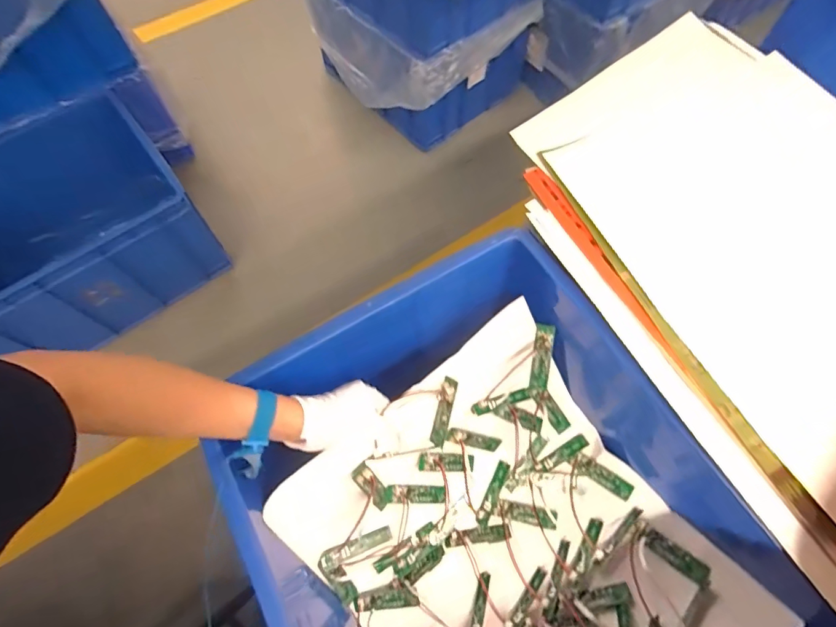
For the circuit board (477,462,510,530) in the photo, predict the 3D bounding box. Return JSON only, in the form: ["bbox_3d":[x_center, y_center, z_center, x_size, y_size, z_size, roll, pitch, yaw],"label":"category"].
[{"bbox_3d":[0.094,0.228,0.559,0.018,0.007,0.084,22,83,12],"label":"circuit board"}]

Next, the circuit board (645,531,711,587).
[{"bbox_3d":[0.273,0.255,0.468,0.020,0.009,0.063,-42,39,-16],"label":"circuit board"}]

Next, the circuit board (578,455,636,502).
[{"bbox_3d":[0.225,0.199,0.543,0.068,0.005,0.022,30,69,31],"label":"circuit board"}]

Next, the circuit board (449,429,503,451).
[{"bbox_3d":[0.070,0.154,0.539,0.020,0.077,0.006,-61,31,11],"label":"circuit board"}]

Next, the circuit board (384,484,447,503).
[{"bbox_3d":[-0.001,0.214,0.528,0.083,0.004,0.020,14,79,-31],"label":"circuit board"}]

